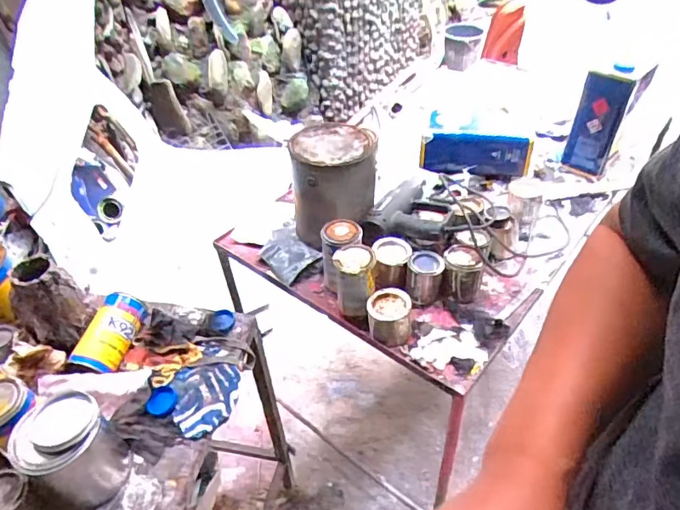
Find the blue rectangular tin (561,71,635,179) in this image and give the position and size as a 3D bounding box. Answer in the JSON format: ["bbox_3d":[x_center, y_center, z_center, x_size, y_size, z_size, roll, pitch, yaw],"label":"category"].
[{"bbox_3d":[0.577,-0.282,1.146,0.097,0.241,0.046,19,50,23],"label":"blue rectangular tin"}]

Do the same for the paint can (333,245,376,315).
[{"bbox_3d":[0.027,0.047,0.881,0.072,0.113,0.076,-3,45,3],"label":"paint can"}]

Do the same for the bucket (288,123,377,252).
[{"bbox_3d":[-0.011,-0.147,1.006,0.159,0.170,0.158,-3,45,3],"label":"bucket"}]

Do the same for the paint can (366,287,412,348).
[{"bbox_3d":[0.084,0.109,0.866,0.075,0.065,0.080,-3,45,3],"label":"paint can"}]

